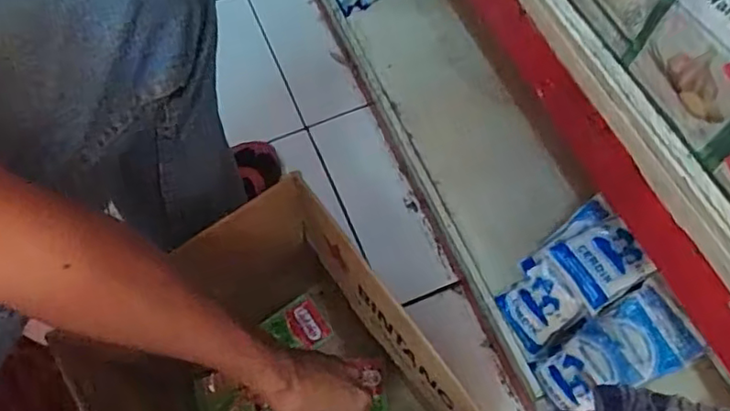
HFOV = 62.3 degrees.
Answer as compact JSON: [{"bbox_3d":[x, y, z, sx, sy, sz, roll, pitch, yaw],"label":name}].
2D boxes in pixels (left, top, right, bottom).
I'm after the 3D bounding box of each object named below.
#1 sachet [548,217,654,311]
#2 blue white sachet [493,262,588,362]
[{"bbox_3d":[0.244,0.058,0.620,0.079,0.021,0.075,-31,61,5],"label":"sachet"},{"bbox_3d":[0.187,0.115,0.658,0.024,0.102,0.074,-16,57,-45],"label":"blue white sachet"}]

